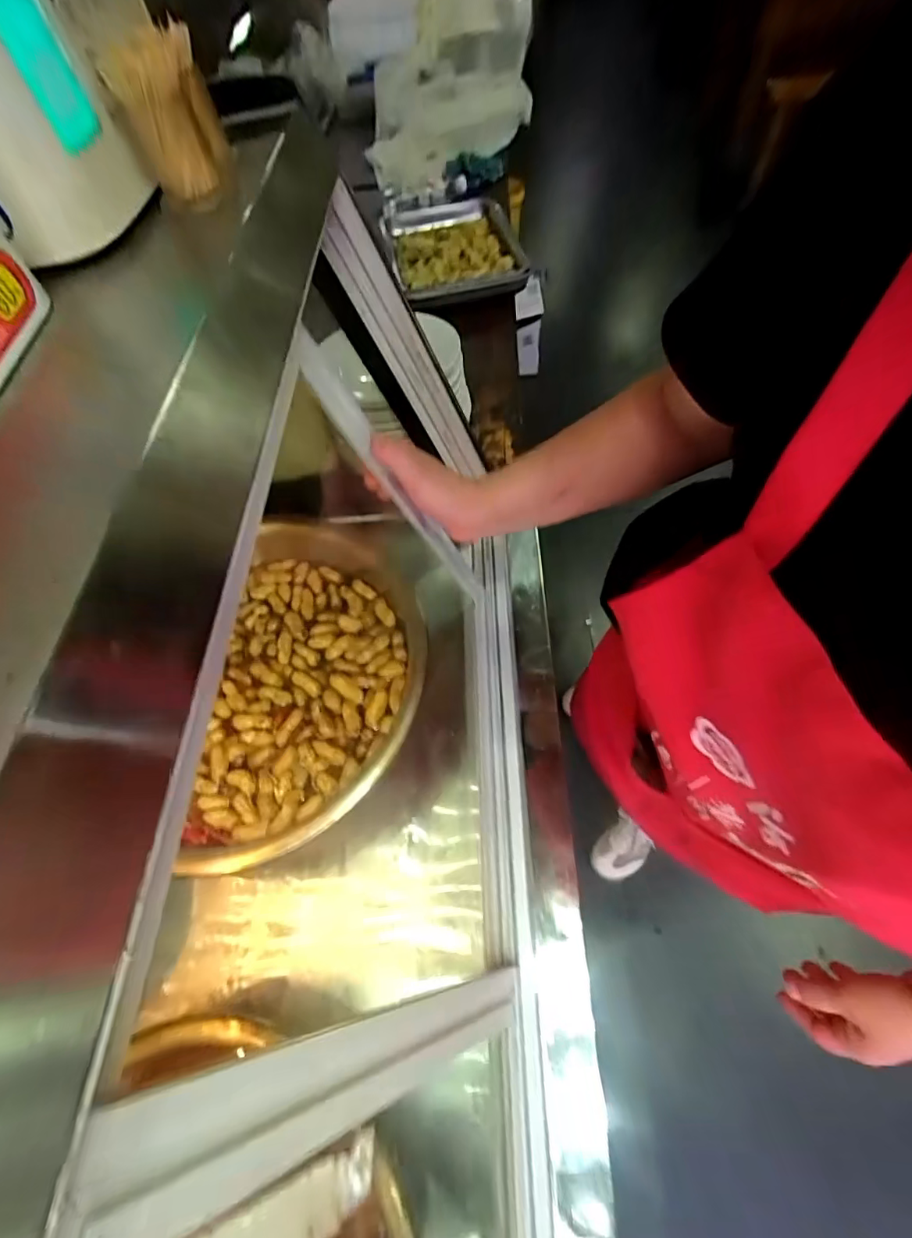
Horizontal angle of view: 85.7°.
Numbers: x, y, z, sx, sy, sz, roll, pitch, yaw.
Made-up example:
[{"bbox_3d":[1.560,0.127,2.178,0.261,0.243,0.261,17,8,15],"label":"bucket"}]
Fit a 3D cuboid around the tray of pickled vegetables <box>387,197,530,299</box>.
[{"bbox_3d":[-0.001,-0.816,1.058,0.270,0.049,0.379,-10,59,-2],"label":"tray of pickled vegetables"}]

